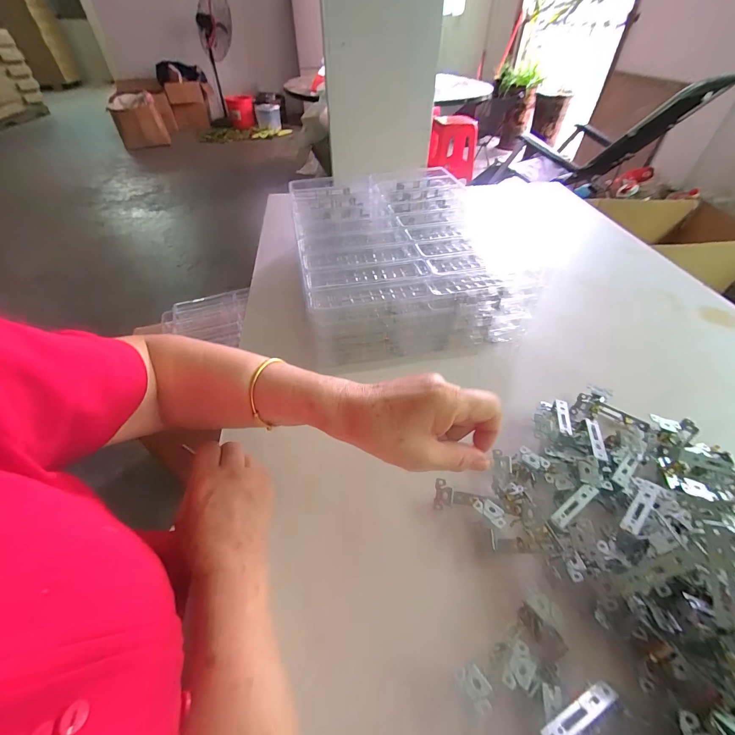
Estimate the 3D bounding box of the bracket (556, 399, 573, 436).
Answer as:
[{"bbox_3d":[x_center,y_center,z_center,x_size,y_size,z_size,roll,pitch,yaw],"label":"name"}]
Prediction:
[{"bbox_3d":[0.246,0.062,0.425,0.017,0.011,0.051,8,45,9],"label":"bracket"}]

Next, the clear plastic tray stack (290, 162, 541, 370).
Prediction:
[{"bbox_3d":[0.048,-0.210,0.637,0.339,0.148,0.417,-9,47,-8],"label":"clear plastic tray stack"}]

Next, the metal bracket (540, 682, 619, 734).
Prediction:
[{"bbox_3d":[0.151,0.245,0.239,0.064,0.004,0.014,-12,13,-22],"label":"metal bracket"}]

